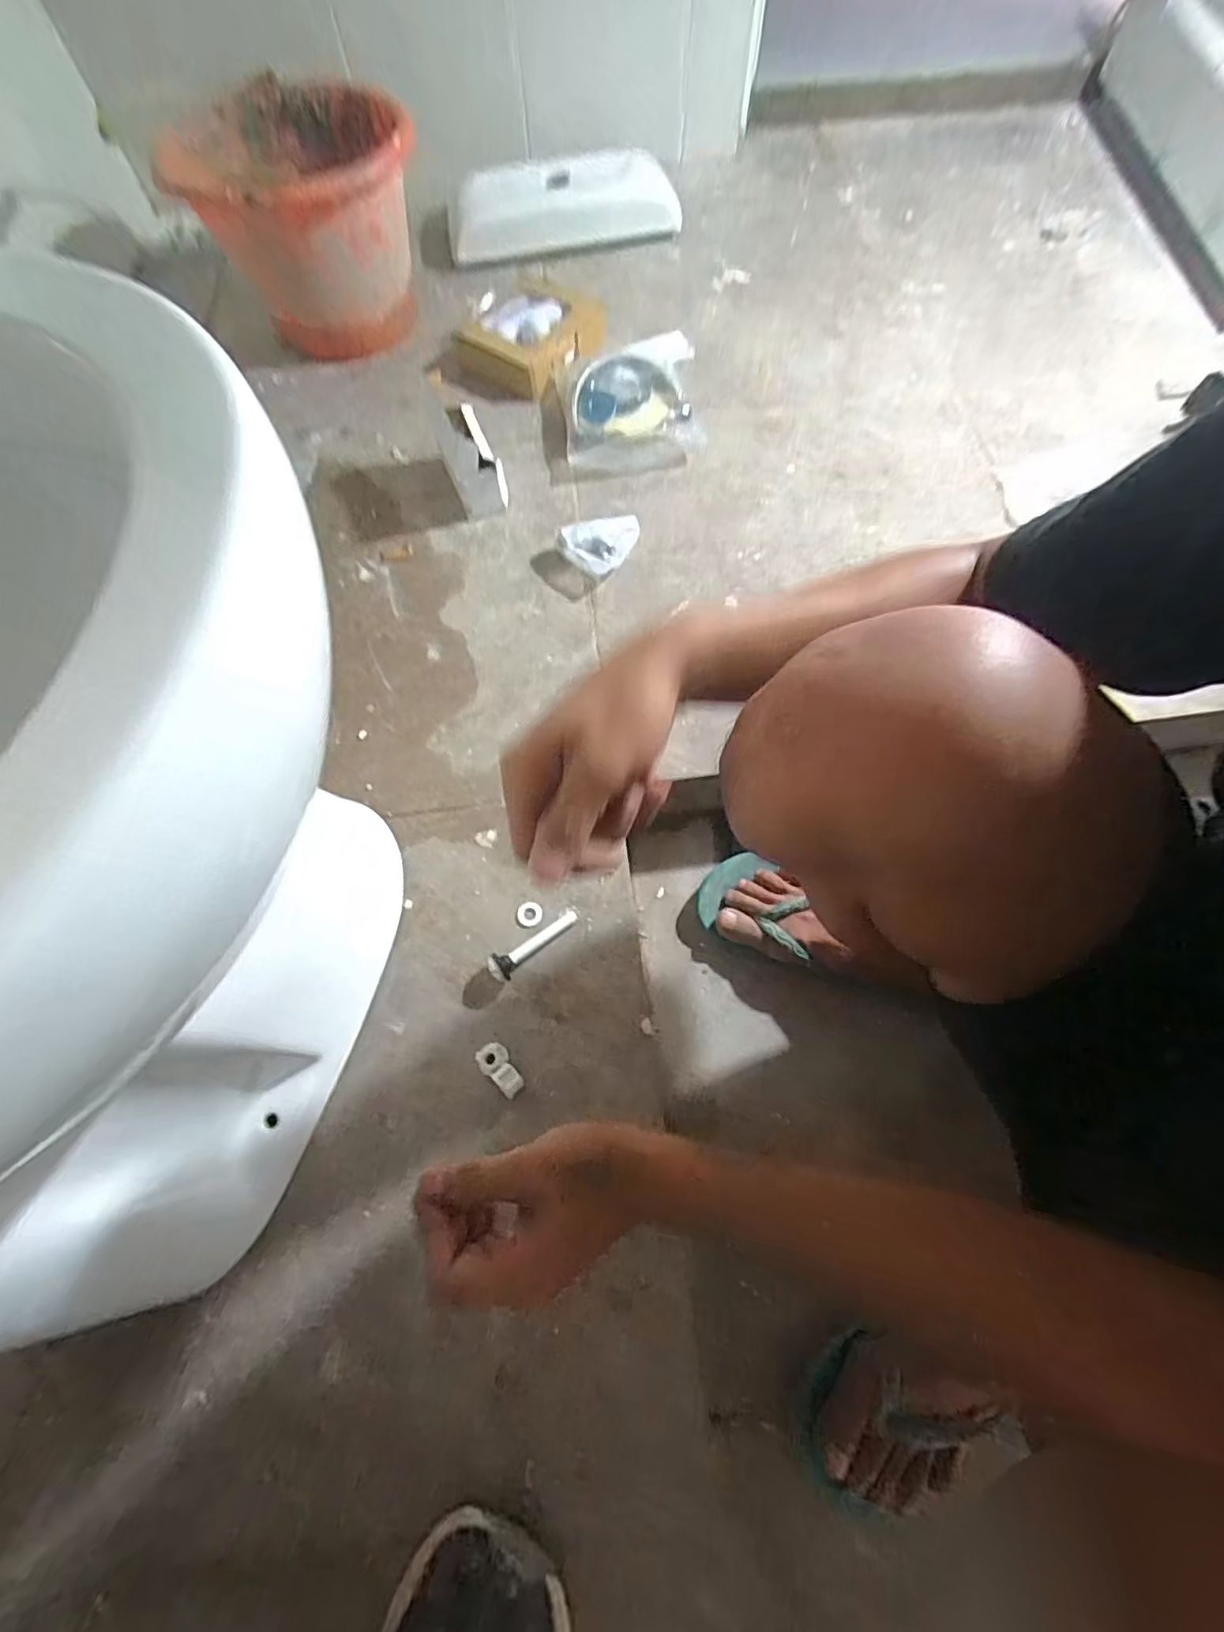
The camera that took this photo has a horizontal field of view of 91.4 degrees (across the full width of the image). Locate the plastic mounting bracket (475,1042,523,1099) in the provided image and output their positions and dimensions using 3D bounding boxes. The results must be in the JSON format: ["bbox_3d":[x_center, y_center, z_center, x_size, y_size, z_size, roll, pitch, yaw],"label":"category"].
[{"bbox_3d":[-0.087,0.197,0.466,0.022,0.013,0.044,-41,60,-13],"label":"plastic mounting bracket"}]

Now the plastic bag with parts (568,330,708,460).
[{"bbox_3d":[0.027,-0.531,0.748,0.165,0.038,0.231,-3,68,1],"label":"plastic bag with parts"}]

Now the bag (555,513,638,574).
[{"bbox_3d":[-0.008,-0.305,0.659,0.060,0.034,0.086,41,75,16],"label":"bag"}]

